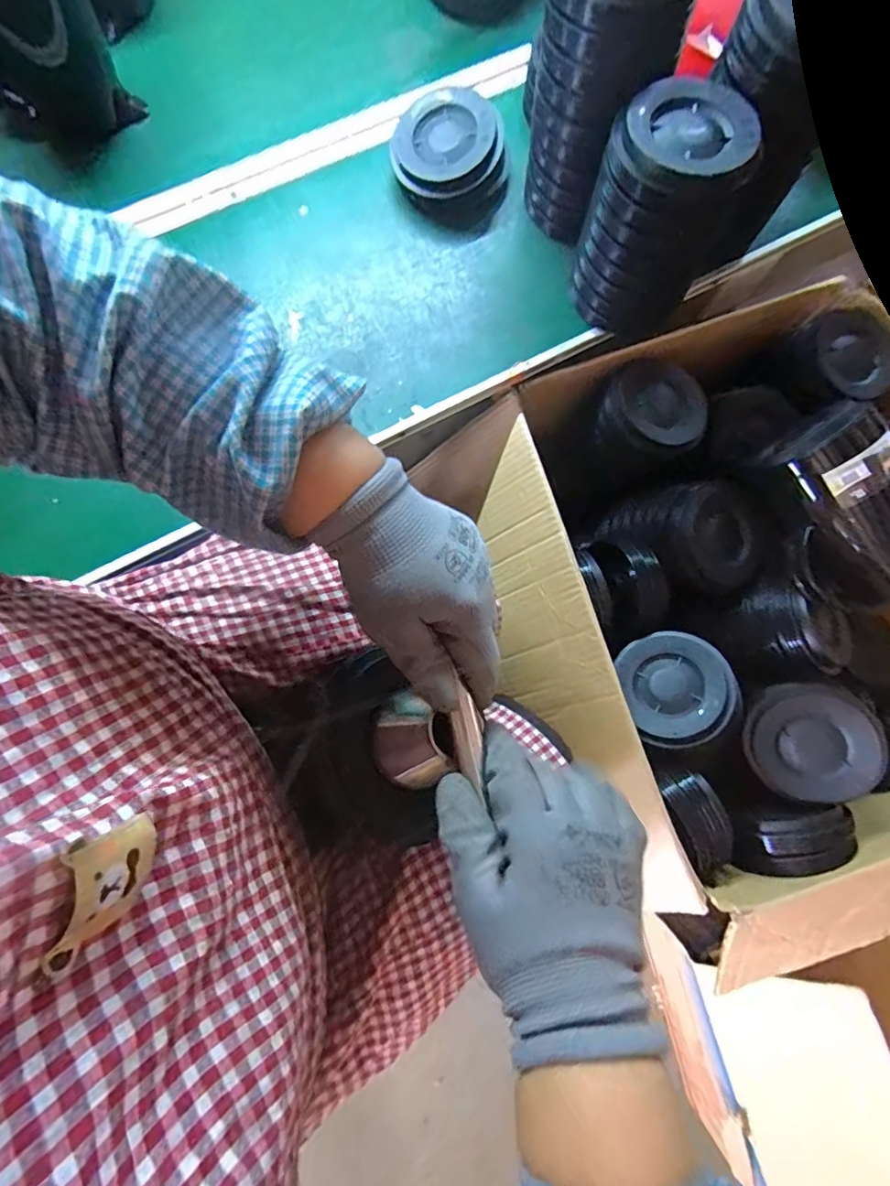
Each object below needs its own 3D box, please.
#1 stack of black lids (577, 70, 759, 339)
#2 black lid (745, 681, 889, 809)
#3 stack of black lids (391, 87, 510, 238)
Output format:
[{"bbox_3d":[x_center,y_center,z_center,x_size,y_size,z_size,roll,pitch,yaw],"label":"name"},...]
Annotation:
[{"bbox_3d":[0.203,-0.361,0.511,0.123,0.179,0.112,30,79,4],"label":"stack of black lids"},{"bbox_3d":[0.378,0.158,0.532,0.114,0.043,0.119,8,104,34],"label":"black lid"},{"bbox_3d":[0.007,-0.477,0.572,0.124,0.063,0.122,0,79,-1],"label":"stack of black lids"}]

